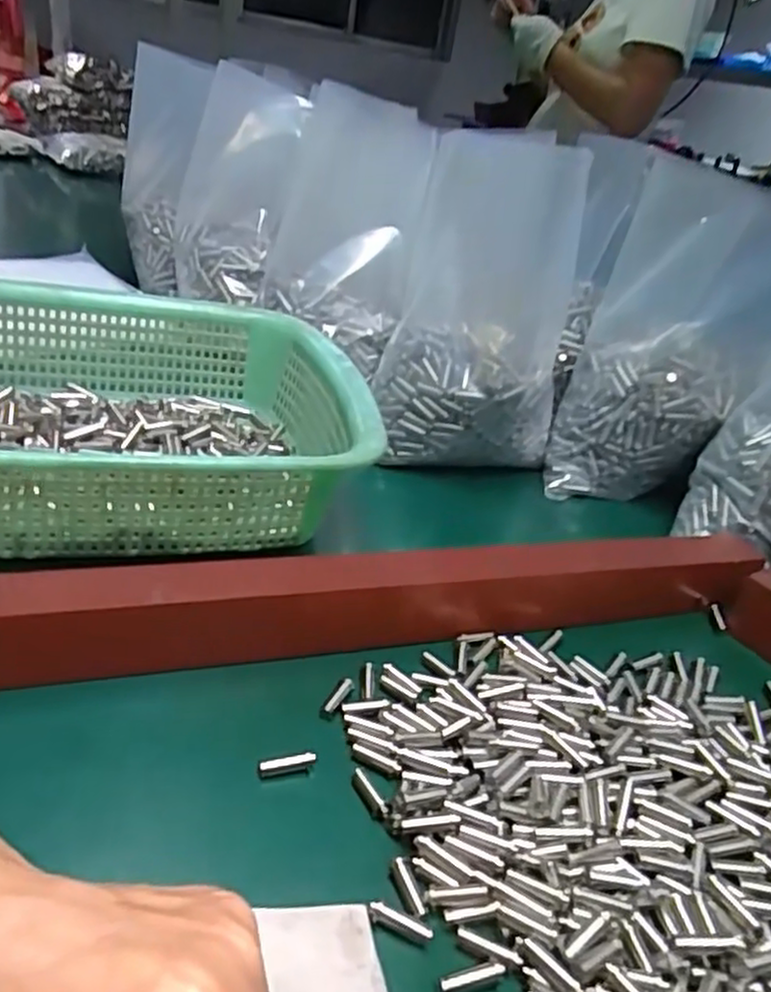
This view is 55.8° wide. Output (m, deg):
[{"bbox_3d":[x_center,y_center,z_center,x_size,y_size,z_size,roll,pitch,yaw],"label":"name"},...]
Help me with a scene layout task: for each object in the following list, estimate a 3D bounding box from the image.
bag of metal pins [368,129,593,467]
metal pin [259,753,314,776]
[{"bbox_3d":[0.068,-0.129,0.500,0.123,0.199,0.101,13,27,4],"label":"bag of metal pins"},{"bbox_3d":[-0.037,0.102,0.277,0.022,0.006,0.005,-4,34,-24],"label":"metal pin"}]

